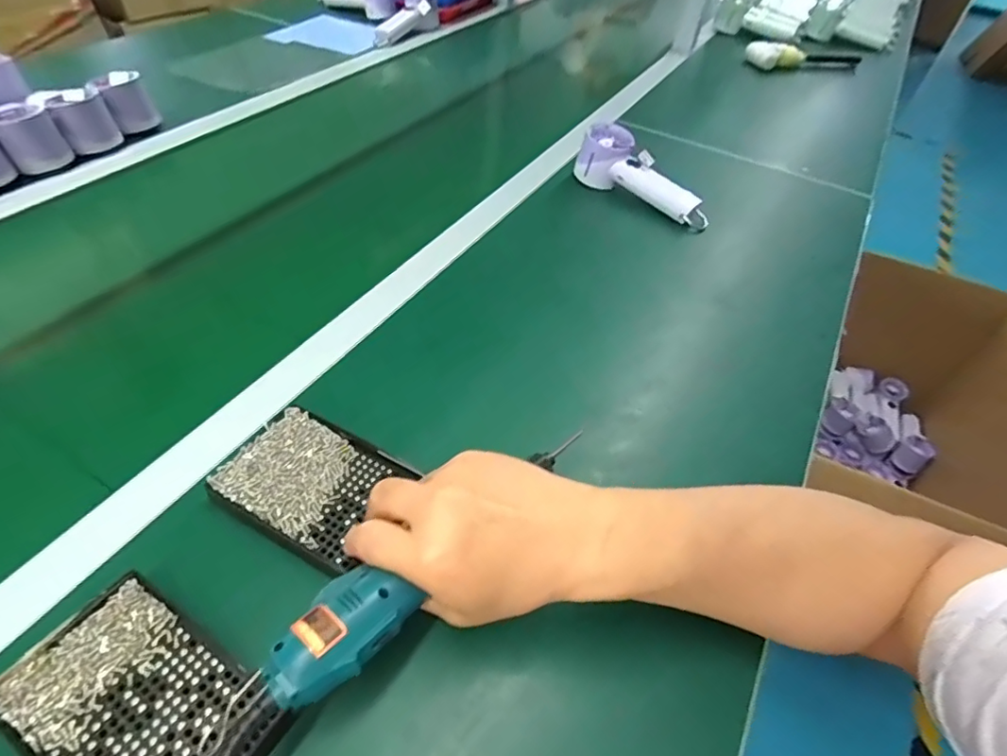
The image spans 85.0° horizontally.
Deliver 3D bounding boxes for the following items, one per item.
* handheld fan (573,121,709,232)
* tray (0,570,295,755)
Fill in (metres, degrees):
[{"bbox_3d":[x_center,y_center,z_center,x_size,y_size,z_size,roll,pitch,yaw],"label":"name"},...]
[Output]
[{"bbox_3d":[0.175,-0.249,0.707,0.073,0.074,0.185,-28,57,-28],"label":"handheld fan"},{"bbox_3d":[-0.195,0.178,0.296,0.138,0.009,0.084,29,52,18],"label":"tray"}]

